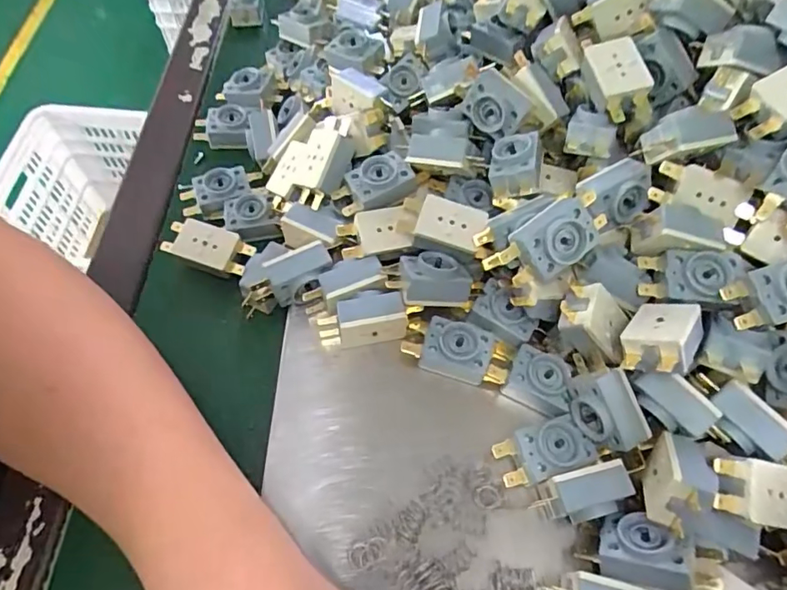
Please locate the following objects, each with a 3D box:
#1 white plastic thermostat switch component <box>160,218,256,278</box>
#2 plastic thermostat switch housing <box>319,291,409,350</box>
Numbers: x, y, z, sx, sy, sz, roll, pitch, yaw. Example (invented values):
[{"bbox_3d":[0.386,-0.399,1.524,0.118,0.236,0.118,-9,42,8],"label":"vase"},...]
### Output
[{"bbox_3d":[-0.121,-0.031,0.338,0.058,0.014,0.026,21,62,10],"label":"white plastic thermostat switch component"},{"bbox_3d":[-0.017,0.013,0.291,0.047,0.026,0.018,-8,61,-5],"label":"plastic thermostat switch housing"}]

